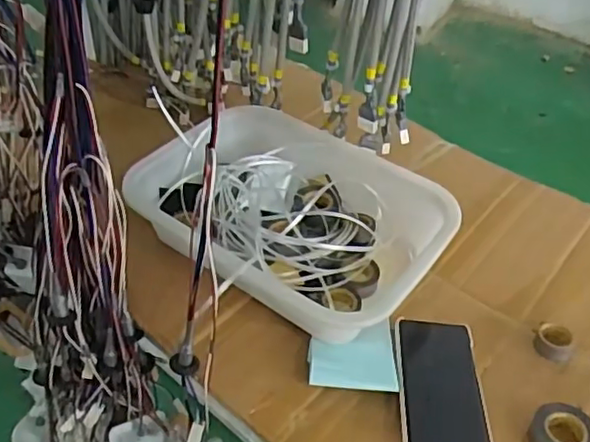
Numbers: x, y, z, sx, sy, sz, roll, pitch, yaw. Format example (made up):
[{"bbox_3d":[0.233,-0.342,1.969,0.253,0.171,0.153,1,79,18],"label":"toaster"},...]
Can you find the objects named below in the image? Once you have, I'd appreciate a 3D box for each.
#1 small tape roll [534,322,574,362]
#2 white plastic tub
[{"bbox_3d":[0.272,0.125,0.645,0.041,0.018,0.040,3,45,-3],"label":"small tape roll"},{"bbox_3d":[-0.001,-0.011,0.691,0.322,0.086,0.281,28,48,20],"label":"white plastic tub"}]

